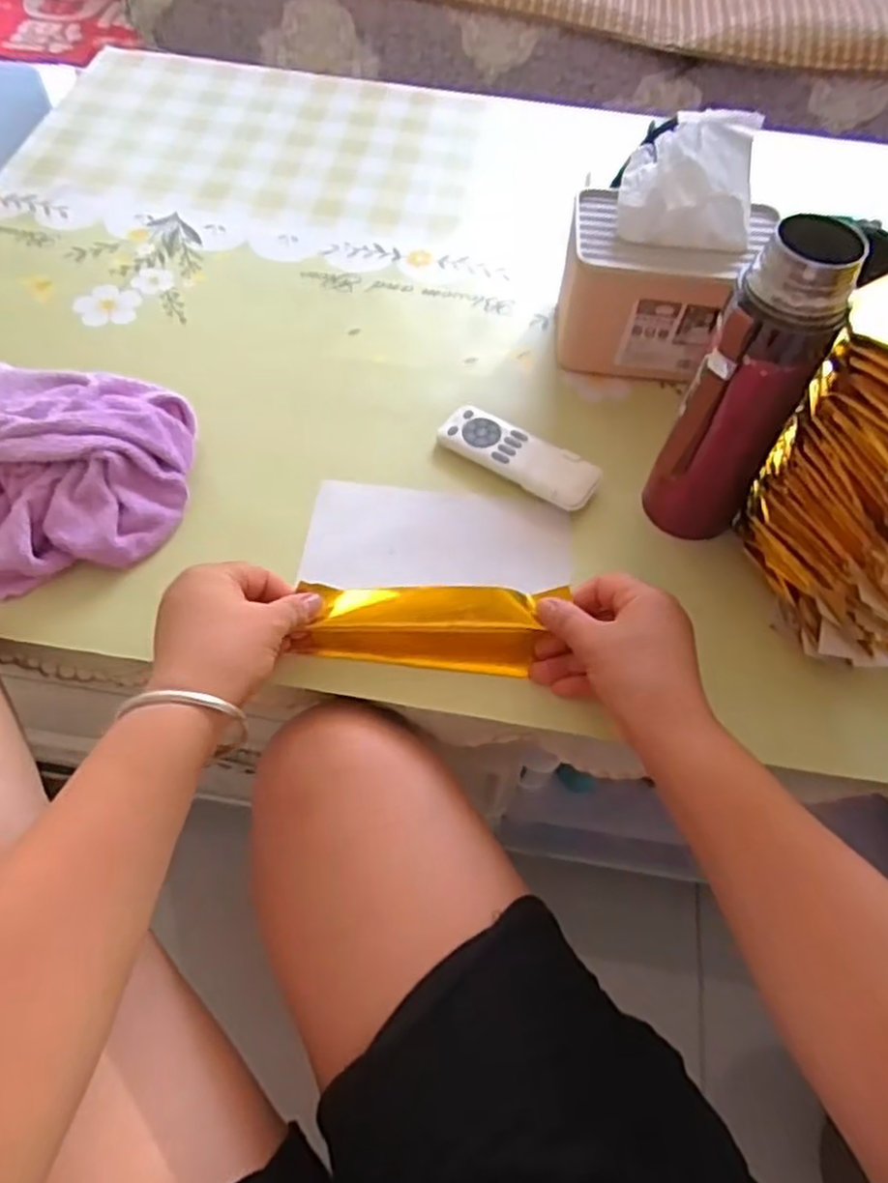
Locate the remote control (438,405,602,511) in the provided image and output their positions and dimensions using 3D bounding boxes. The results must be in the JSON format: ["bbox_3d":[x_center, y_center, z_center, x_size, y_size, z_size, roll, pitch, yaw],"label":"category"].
[{"bbox_3d":[0.056,-0.101,0.564,0.126,0.017,0.046,31,62,15],"label":"remote control"}]

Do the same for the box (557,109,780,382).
[{"bbox_3d":[0.173,-0.265,0.594,0.152,0.163,0.118,10,59,3],"label":"box"}]

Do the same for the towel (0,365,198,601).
[{"bbox_3d":[-0.278,-0.084,0.515,0.177,0.048,0.173,11,59,4],"label":"towel"}]

